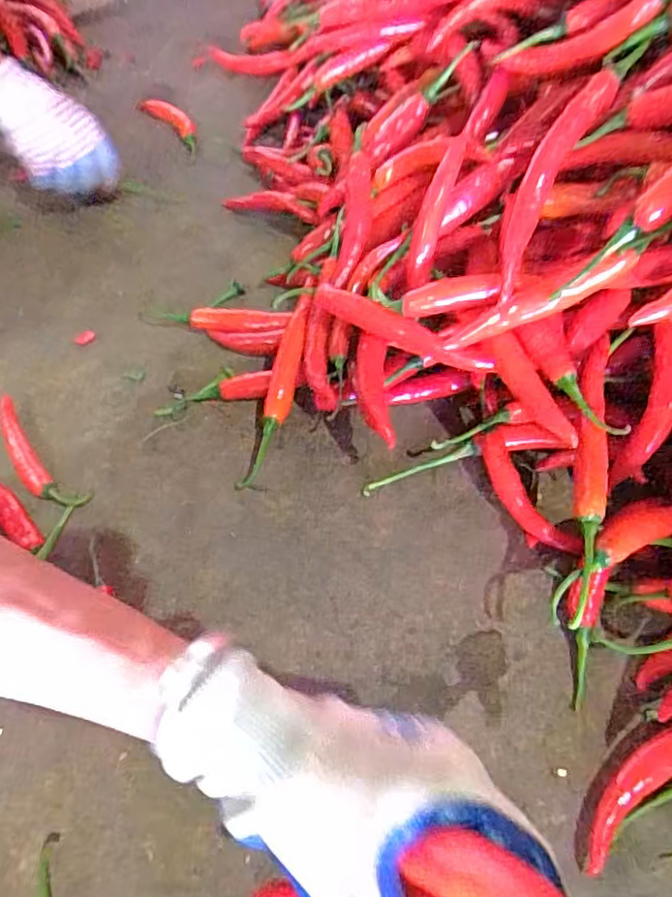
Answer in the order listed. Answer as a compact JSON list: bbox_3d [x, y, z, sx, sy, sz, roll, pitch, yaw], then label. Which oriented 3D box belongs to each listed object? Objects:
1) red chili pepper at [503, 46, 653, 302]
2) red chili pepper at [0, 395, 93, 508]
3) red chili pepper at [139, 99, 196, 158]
[{"bbox_3d":[0.132,-0.169,0.363,0.025,0.018,0.168,28,91,21],"label":"red chili pepper"},{"bbox_3d":[-0.223,0.007,0.439,0.027,0.023,0.133,-40,62,-20],"label":"red chili pepper"},{"bbox_3d":[-0.187,-0.376,0.695,0.027,0.026,0.139,-32,59,-15],"label":"red chili pepper"}]

